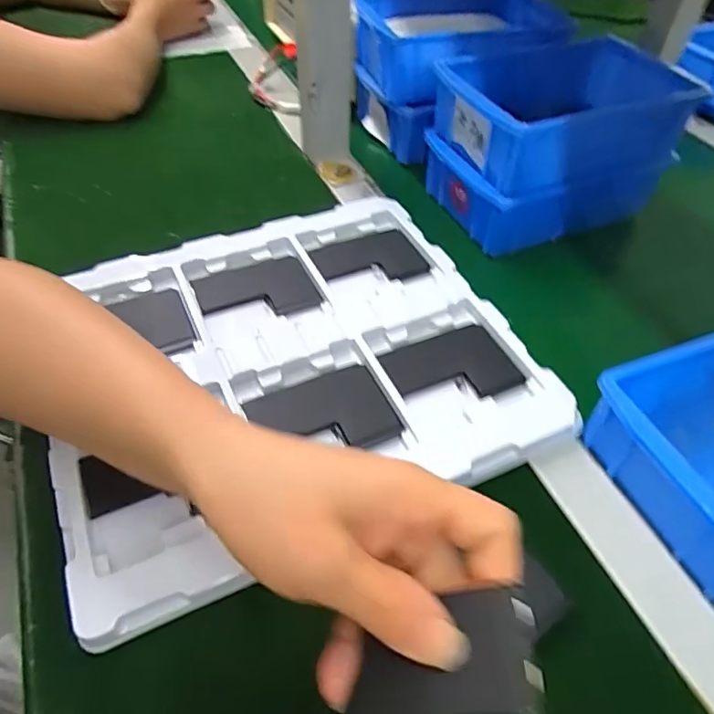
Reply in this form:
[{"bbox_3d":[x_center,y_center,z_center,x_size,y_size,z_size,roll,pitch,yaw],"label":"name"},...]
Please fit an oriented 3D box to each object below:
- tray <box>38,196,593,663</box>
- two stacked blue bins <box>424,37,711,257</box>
[{"bbox_3d":[-0.049,-0.001,0.393,0.314,0.021,0.277,-19,53,-18],"label":"tray"},{"bbox_3d":[0.170,-0.204,0.499,0.193,0.109,0.158,-22,54,-20],"label":"two stacked blue bins"}]

